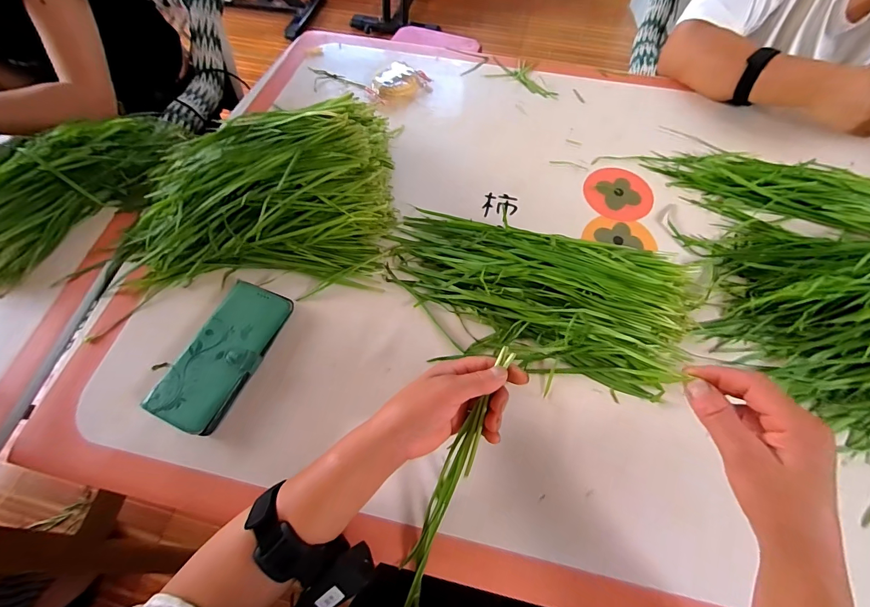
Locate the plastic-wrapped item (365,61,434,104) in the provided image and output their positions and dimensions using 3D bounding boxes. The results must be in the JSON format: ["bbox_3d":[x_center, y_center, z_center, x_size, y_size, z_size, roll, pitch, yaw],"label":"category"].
[{"bbox_3d":[-0.065,-0.372,0.643,0.103,0.024,0.069,-30,66,-15],"label":"plastic-wrapped item"}]

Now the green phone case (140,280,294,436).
[{"bbox_3d":[-0.228,0.052,0.415,0.076,0.018,0.163,20,64,10],"label":"green phone case"}]

